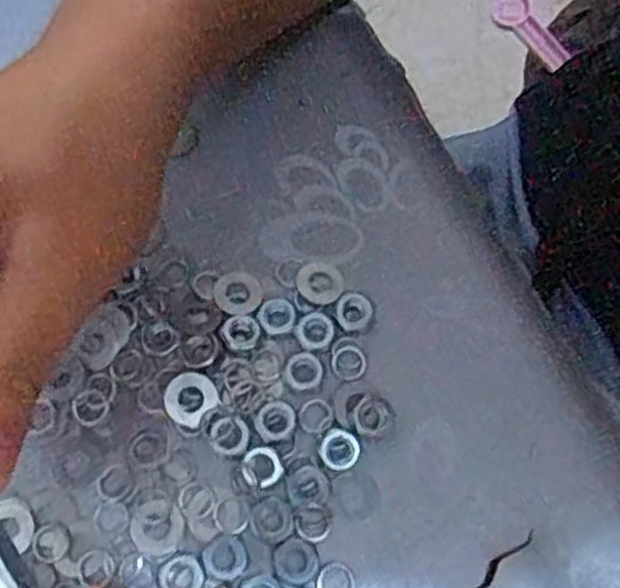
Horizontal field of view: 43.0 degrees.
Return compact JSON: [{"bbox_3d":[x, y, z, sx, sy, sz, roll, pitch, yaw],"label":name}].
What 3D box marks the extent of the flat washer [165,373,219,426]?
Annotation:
[{"bbox_3d":[-0.038,0.033,0.250,0.015,0.004,0.016,44,81,-2],"label":"flat washer"}]

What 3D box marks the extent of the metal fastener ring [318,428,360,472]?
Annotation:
[{"bbox_3d":[0.009,0.049,0.246,0.012,0.004,0.013,0,69,-1],"label":"metal fastener ring"}]

